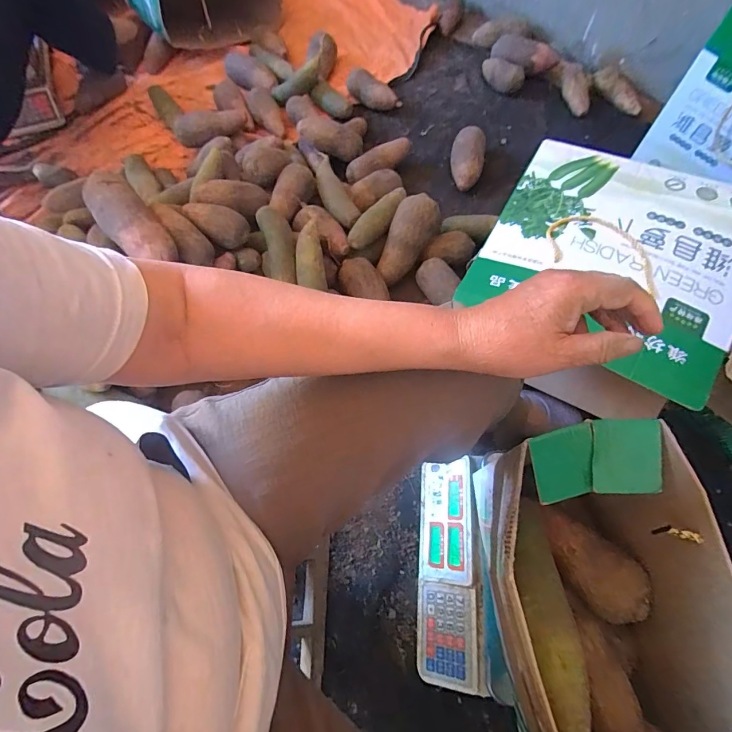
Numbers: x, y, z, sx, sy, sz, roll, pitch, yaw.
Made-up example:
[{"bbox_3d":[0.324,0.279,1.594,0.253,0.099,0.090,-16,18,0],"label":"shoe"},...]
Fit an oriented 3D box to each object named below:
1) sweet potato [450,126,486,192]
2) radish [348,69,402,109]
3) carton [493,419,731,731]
[{"bbox_3d":[0.238,-0.489,0.955,0.078,0.075,0.140,10,66,6],"label":"sweet potato"},{"bbox_3d":[0.018,-0.728,1.081,0.144,0.065,0.059,22,68,12],"label":"radish"},{"bbox_3d":[0.230,0.248,0.400,0.185,0.174,0.339,-8,66,-1],"label":"carton"}]

